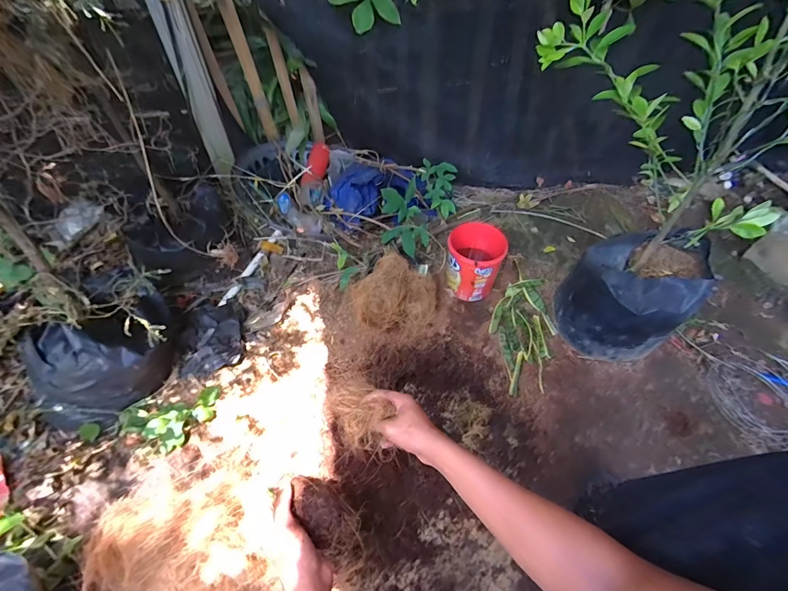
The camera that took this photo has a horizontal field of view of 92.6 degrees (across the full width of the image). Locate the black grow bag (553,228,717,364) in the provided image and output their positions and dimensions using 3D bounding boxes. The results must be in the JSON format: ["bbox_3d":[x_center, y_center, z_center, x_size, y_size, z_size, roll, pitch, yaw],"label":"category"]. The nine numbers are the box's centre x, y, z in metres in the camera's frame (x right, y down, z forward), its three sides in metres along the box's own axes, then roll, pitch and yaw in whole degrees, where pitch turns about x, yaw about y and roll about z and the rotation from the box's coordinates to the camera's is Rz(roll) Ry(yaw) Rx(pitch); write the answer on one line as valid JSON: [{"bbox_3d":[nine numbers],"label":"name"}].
[{"bbox_3d":[0.508,-0.005,0.843,0.214,0.255,0.254,33,57,23],"label":"black grow bag"}]

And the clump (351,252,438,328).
[{"bbox_3d":[-0.002,0.007,0.935,0.192,0.094,0.188,1,50,-1],"label":"clump"}]

